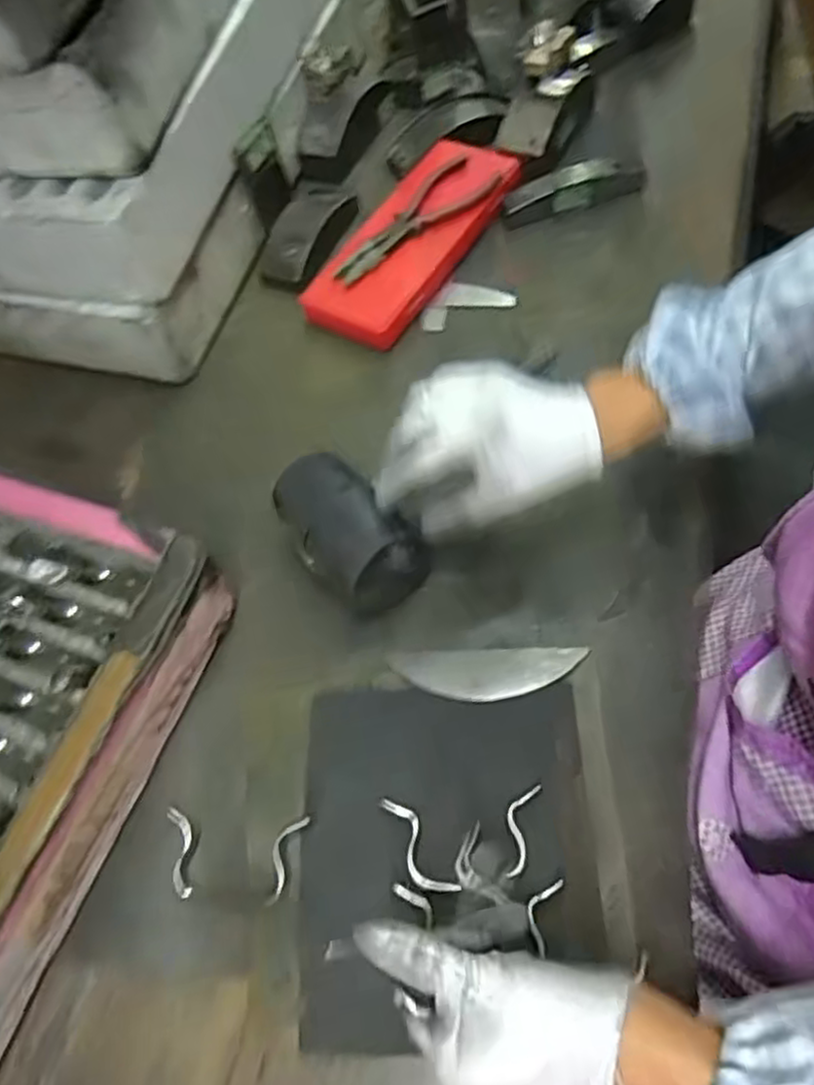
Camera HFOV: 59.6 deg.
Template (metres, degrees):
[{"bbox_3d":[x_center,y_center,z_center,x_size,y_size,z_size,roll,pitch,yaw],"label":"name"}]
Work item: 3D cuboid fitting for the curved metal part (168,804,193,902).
[{"bbox_3d":[-0.144,0.196,0.452,0.014,0.012,0.055,-15,61,1],"label":"curved metal part"}]

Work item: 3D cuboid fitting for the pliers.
[{"bbox_3d":[0.002,-0.311,0.682,0.196,0.015,0.058,-42,64,-14],"label":"pliers"}]

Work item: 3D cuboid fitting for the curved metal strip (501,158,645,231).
[{"bbox_3d":[0.163,-0.353,0.704,0.146,0.029,0.034,-19,61,-1],"label":"curved metal strip"}]

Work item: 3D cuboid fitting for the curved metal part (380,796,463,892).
[{"bbox_3d":[0.004,0.183,0.428,0.021,0.013,0.066,-33,62,-9],"label":"curved metal part"}]

